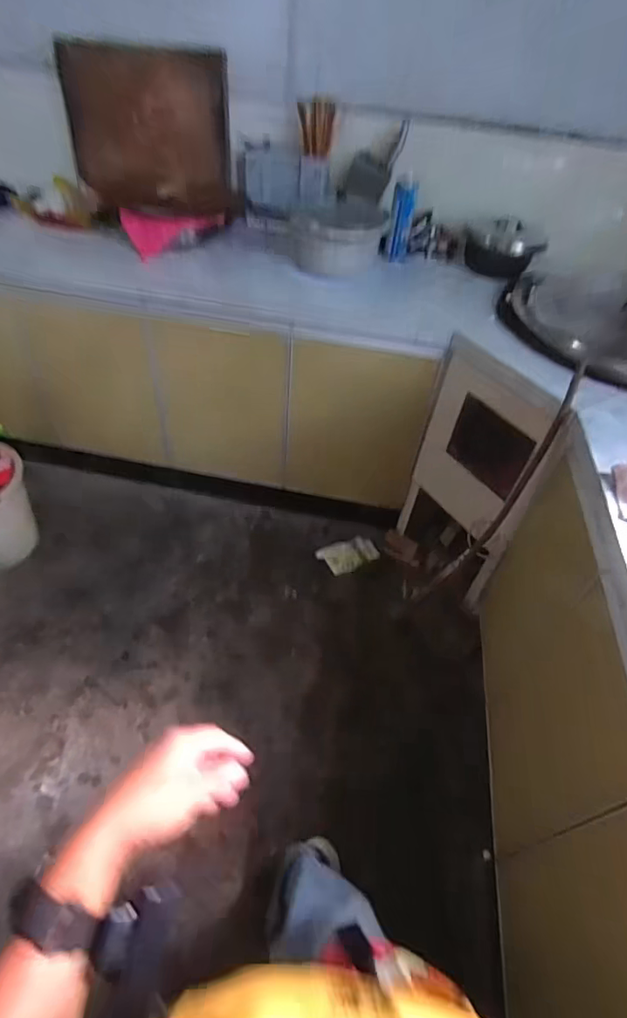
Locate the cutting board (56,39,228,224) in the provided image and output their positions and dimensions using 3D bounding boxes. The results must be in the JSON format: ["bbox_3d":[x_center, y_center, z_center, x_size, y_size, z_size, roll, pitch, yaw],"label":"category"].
[{"bbox_3d":[-0.471,-1.065,1.411,0.449,0.381,0.042,6,48,2],"label":"cutting board"}]

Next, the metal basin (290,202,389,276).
[{"bbox_3d":[0.066,-0.719,1.281,0.214,0.139,0.219,3,48,-3],"label":"metal basin"}]

